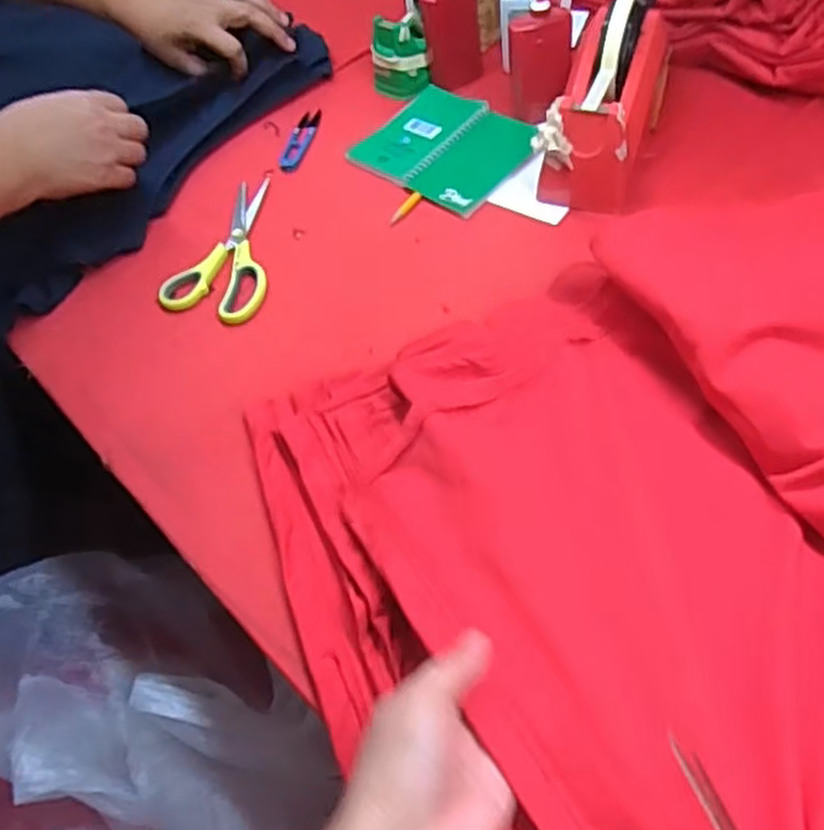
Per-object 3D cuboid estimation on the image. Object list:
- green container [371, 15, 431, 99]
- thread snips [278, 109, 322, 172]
[{"bbox_3d":[-0.013,-0.372,0.790,0.053,0.066,0.054,-18,52,-9],"label":"green container"},{"bbox_3d":[-0.114,-0.283,0.784,0.025,0.006,0.099,6,53,10],"label":"thread snips"}]

